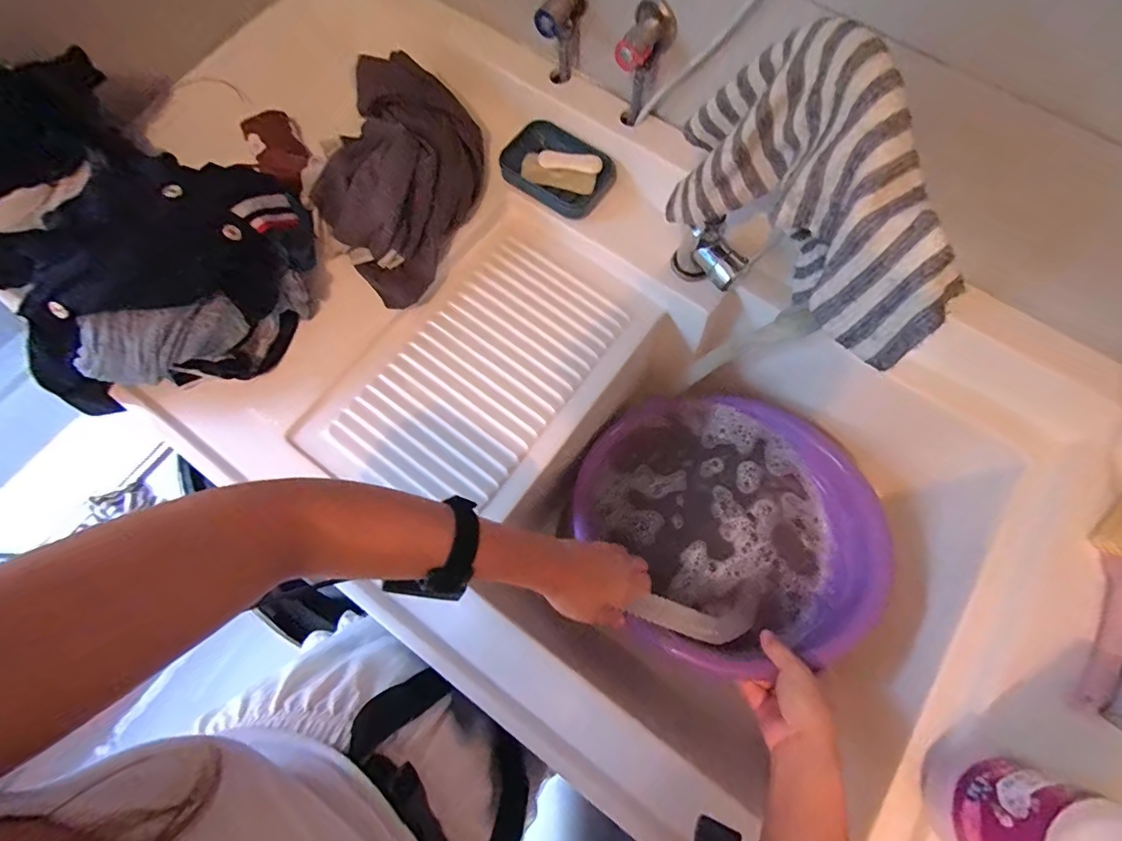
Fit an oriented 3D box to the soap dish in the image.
[{"bbox_3d":[-0.004,-0.313,0.614,0.135,0.020,0.086,28,95,0],"label":"soap dish"}]

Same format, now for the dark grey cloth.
[{"bbox_3d":[-0.187,-0.279,0.568,0.152,0.098,0.249,16,73,4],"label":"dark grey cloth"}]

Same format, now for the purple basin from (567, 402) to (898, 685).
[{"bbox_3d":[0.188,0.105,0.564,0.319,0.119,0.299,0,73,-1],"label":"purple basin"}]

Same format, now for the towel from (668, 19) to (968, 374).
[{"bbox_3d":[0.169,-0.153,0.352,0.052,0.171,0.253,-20,74,-7],"label":"towel"}]

